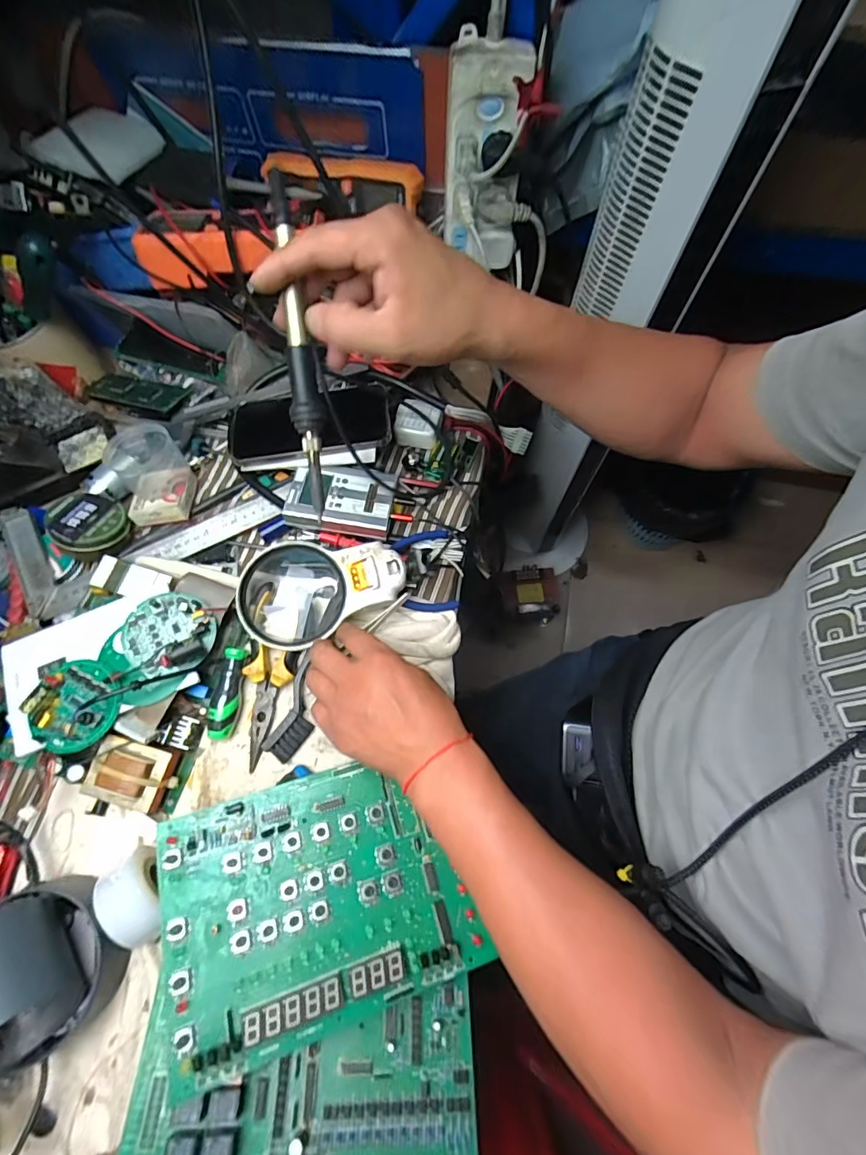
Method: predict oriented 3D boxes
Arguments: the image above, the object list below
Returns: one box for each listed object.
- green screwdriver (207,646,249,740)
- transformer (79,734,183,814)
[{"bbox_3d":[-0.184,0.102,0.422,0.024,0.022,0.077,7,69,3],"label":"green screwdriver"},{"bbox_3d":[-0.249,0.163,0.399,0.060,0.038,0.050,15,70,6],"label":"transformer"}]

